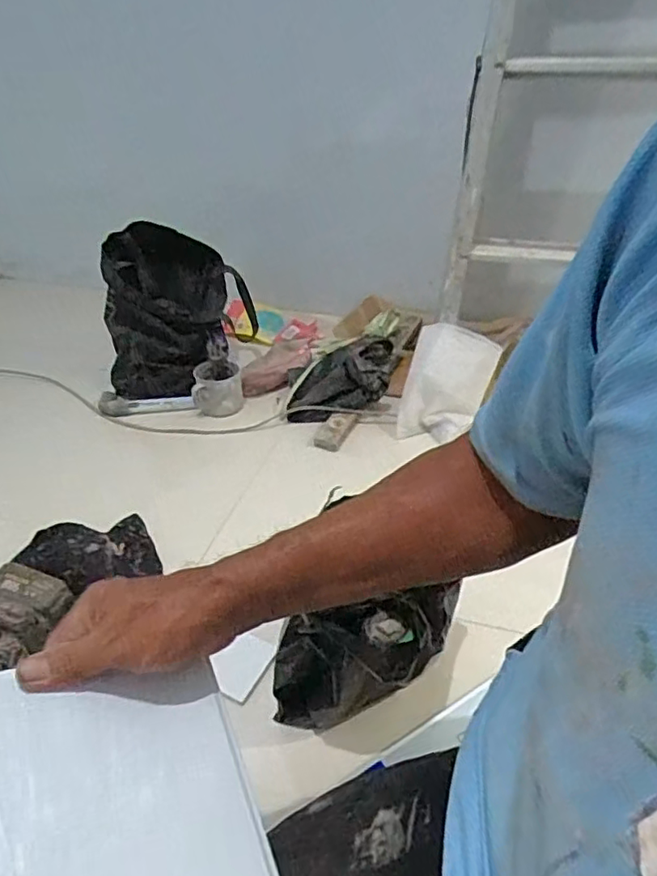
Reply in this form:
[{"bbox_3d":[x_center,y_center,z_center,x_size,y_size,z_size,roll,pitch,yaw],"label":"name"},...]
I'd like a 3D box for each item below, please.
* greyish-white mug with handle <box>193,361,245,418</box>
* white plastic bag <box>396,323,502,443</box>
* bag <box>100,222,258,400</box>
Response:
[{"bbox_3d":[-0.240,-0.107,1.331,0.105,0.101,0.076,-5,36,-6],"label":"greyish-white mug with handle"},{"bbox_3d":[0.238,-0.108,1.253,0.157,0.235,0.023,19,3,2],"label":"white plastic bag"},{"bbox_3d":[-0.334,-0.275,1.365,0.327,0.341,0.173,-6,36,-7],"label":"bag"}]

